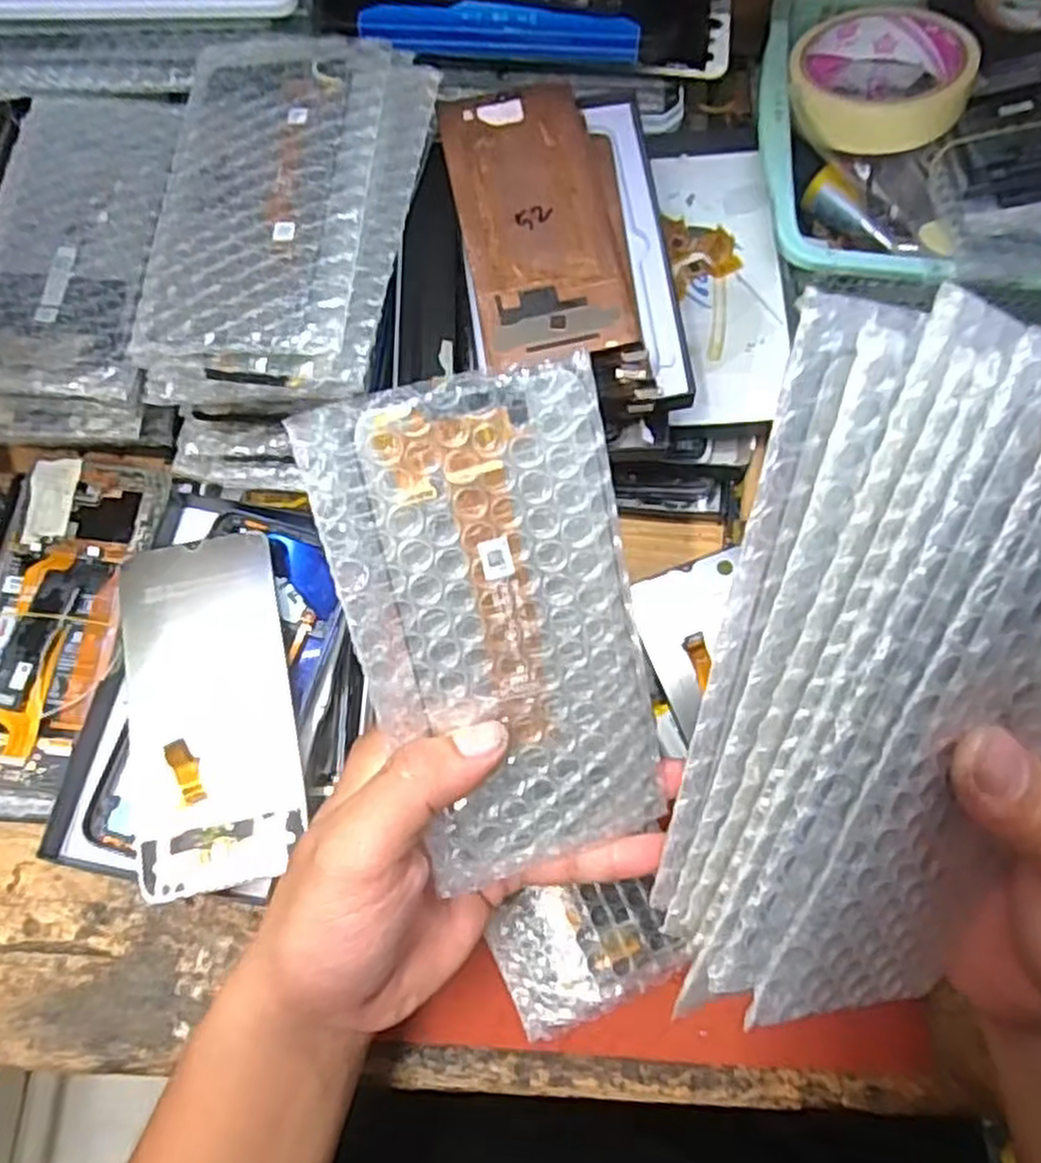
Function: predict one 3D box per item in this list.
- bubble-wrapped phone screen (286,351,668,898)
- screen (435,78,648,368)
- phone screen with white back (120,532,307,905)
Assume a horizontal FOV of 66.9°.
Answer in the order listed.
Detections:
[{"bbox_3d":[-0.005,0.018,0.252,0.089,0.009,0.158,-14,107,-6],"label":"bubble-wrapped phone screen"},{"bbox_3d":[0.012,-0.174,0.380,0.078,0.009,0.145,-10,72,-3],"label":"screen"},{"bbox_3d":[-0.139,0.056,0.357,0.070,0.011,0.154,-10,73,-9],"label":"phone screen with white back"}]

